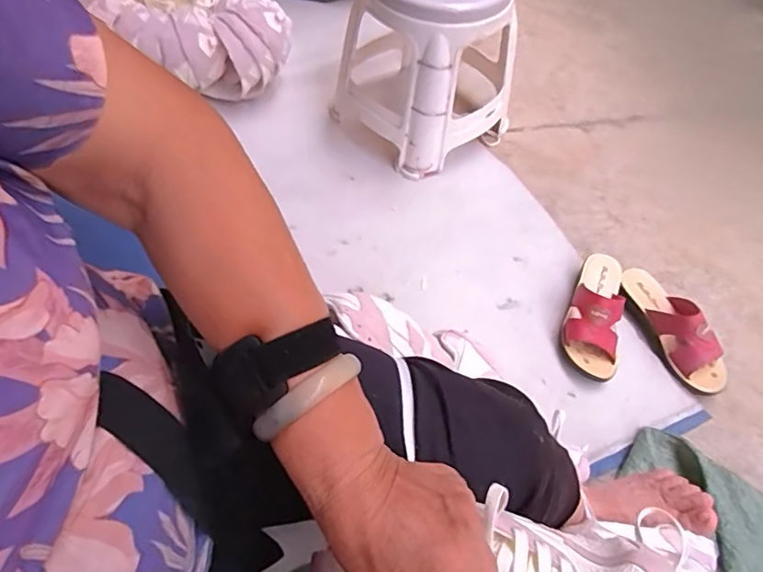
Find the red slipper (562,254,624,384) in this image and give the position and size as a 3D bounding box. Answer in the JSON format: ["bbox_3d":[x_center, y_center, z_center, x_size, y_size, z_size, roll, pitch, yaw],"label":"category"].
[{"bbox_3d":[0.343,0.033,0.860,0.084,0.075,0.226,14,57,8],"label":"red slipper"}]

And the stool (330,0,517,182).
[{"bbox_3d":[0.091,-0.420,1.012,0.283,0.327,0.251,-31,62,-20],"label":"stool"}]

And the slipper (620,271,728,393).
[{"bbox_3d":[0.473,0.060,0.861,0.081,0.072,0.227,-19,59,-14],"label":"slipper"}]

